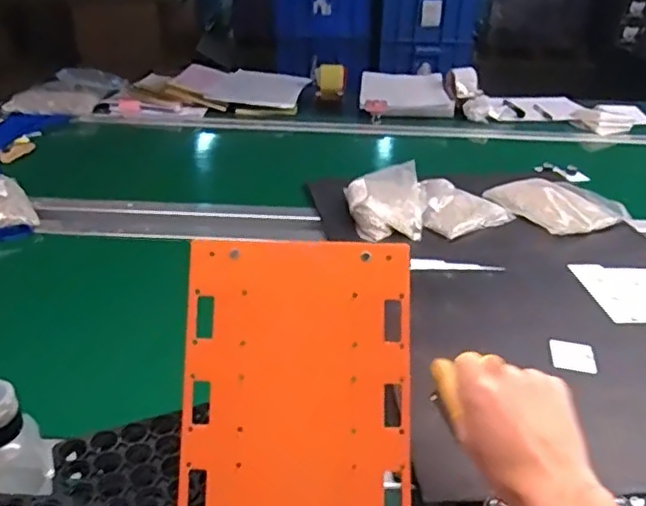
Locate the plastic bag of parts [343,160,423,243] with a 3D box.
[{"bbox_3d":[0.098,-0.088,1.001,0.122,0.056,0.162,2,29,0],"label":"plastic bag of parts"}]

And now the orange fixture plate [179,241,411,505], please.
[{"bbox_3d":[-0.018,0.123,0.437,0.158,0.262,0.020,1,-8,-2],"label":"orange fixture plate"}]

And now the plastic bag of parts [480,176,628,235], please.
[{"bbox_3d":[0.390,-0.085,1.030,0.171,0.033,0.169,-14,33,-26],"label":"plastic bag of parts"}]

